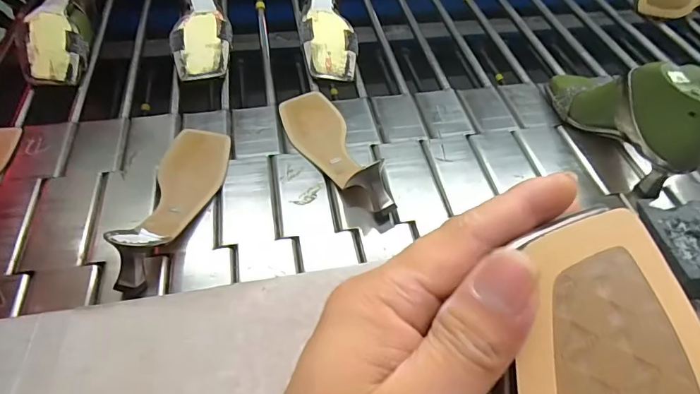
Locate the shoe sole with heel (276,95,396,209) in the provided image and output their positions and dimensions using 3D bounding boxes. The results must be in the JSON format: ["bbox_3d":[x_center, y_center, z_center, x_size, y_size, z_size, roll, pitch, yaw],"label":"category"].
[{"bbox_3d":[-0.017,-0.069,0.548,0.073,0.046,0.223,-23,57,-21],"label":"shoe sole with heel"}]

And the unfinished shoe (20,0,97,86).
[{"bbox_3d":[-0.417,-0.245,0.662,0.079,0.057,0.217,-8,52,-11],"label":"unfinished shoe"}]

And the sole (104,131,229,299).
[{"bbox_3d":[-0.177,-0.008,0.478,0.075,0.061,0.225,1,51,-4],"label":"sole"}]

